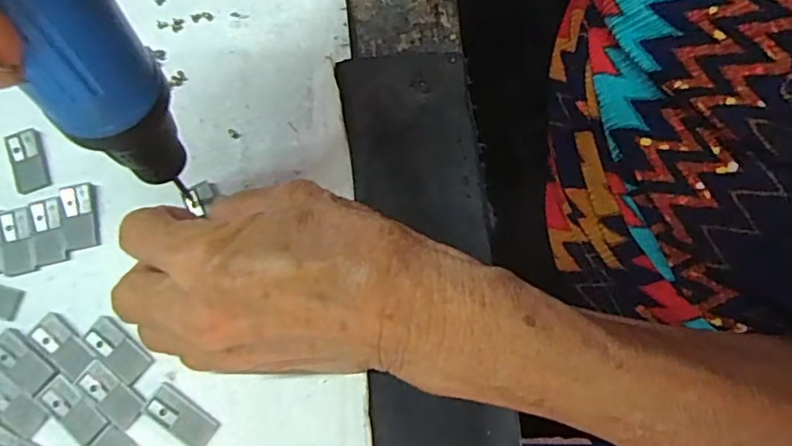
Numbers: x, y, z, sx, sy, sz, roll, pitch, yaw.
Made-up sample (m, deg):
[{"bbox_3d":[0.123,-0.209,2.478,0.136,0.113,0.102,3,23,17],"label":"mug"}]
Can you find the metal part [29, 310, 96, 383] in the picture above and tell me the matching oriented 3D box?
[{"bbox_3d":[-0.133,0.049,0.227,0.029,0.004,0.014,39,79,11],"label":"metal part"}]

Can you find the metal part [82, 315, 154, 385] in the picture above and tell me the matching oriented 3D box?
[{"bbox_3d":[-0.111,0.049,0.224,0.029,0.004,0.013,40,79,11],"label":"metal part"}]

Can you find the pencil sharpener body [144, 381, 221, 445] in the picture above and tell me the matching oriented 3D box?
[{"bbox_3d":[-0.082,0.074,0.219,0.028,0.004,0.013,34,78,10],"label":"pencil sharpener body"}]

